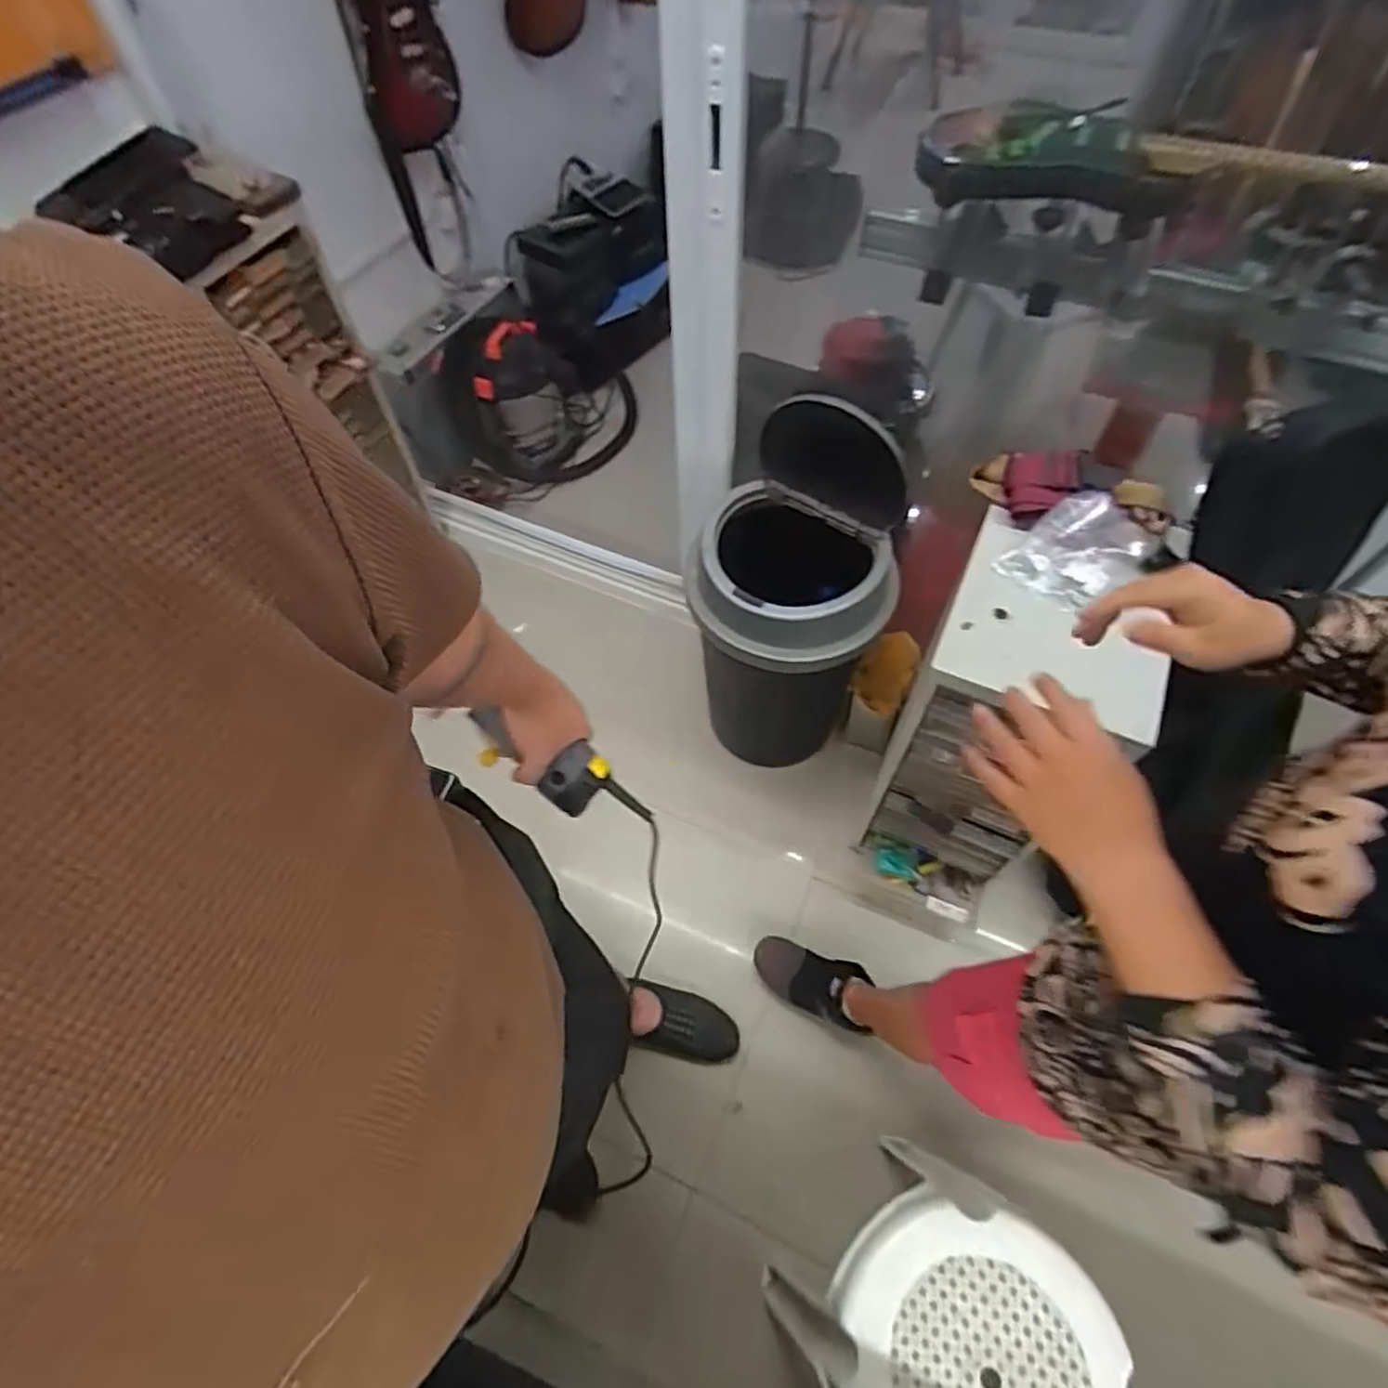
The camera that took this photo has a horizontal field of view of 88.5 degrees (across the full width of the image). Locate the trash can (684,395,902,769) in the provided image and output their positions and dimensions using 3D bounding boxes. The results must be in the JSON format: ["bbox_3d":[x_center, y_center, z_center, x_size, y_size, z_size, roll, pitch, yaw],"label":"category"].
[{"bbox_3d":[0.162,-0.137,1.348,0.352,0.717,0.293,12,59,8],"label":"trash can"}]

